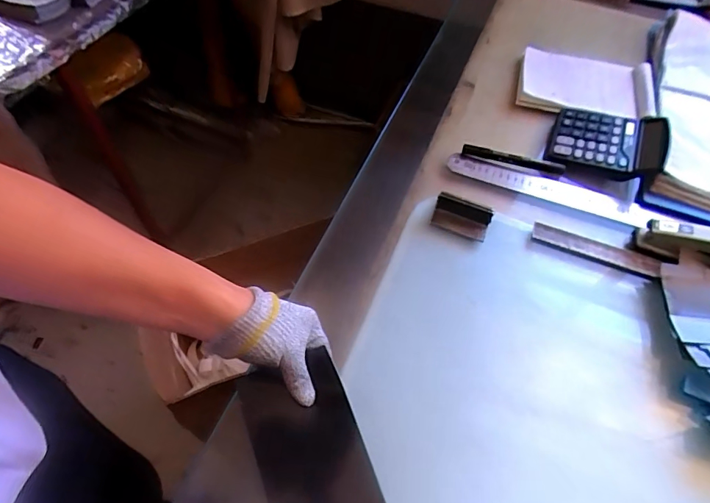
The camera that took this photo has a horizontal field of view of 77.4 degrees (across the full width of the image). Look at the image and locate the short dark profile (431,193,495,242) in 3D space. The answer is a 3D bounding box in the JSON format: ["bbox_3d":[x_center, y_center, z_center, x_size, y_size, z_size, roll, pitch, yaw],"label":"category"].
[{"bbox_3d":[0.139,-0.044,0.577,0.072,0.024,0.045,21,58,11],"label":"short dark profile"}]

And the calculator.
[{"bbox_3d":[0.372,-0.165,0.654,0.156,0.040,0.130,18,56,9],"label":"calculator"}]

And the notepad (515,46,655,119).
[{"bbox_3d":[0.397,-0.288,0.767,0.217,0.031,0.193,17,50,9],"label":"notepad"}]

